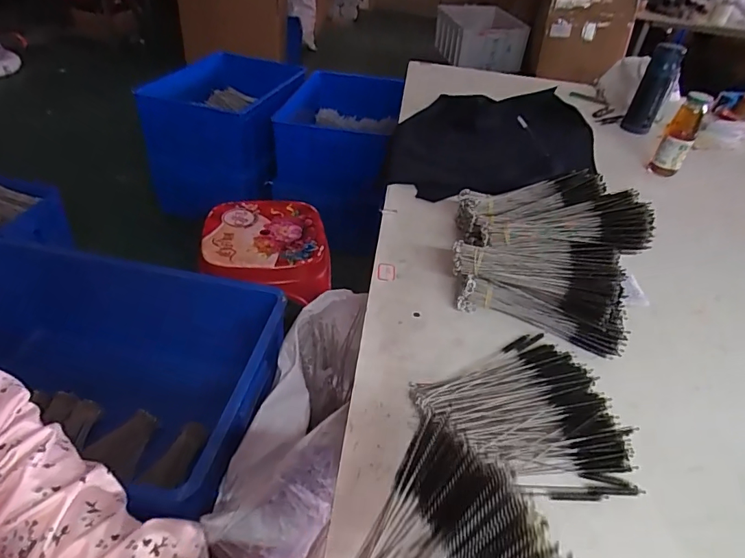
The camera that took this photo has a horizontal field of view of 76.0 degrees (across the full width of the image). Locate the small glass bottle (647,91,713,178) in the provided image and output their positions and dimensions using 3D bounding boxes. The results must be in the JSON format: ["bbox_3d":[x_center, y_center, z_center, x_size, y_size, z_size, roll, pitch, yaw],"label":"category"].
[{"bbox_3d":[0.619,-0.283,0.969,0.056,0.179,0.056,28,44,27],"label":"small glass bottle"}]

